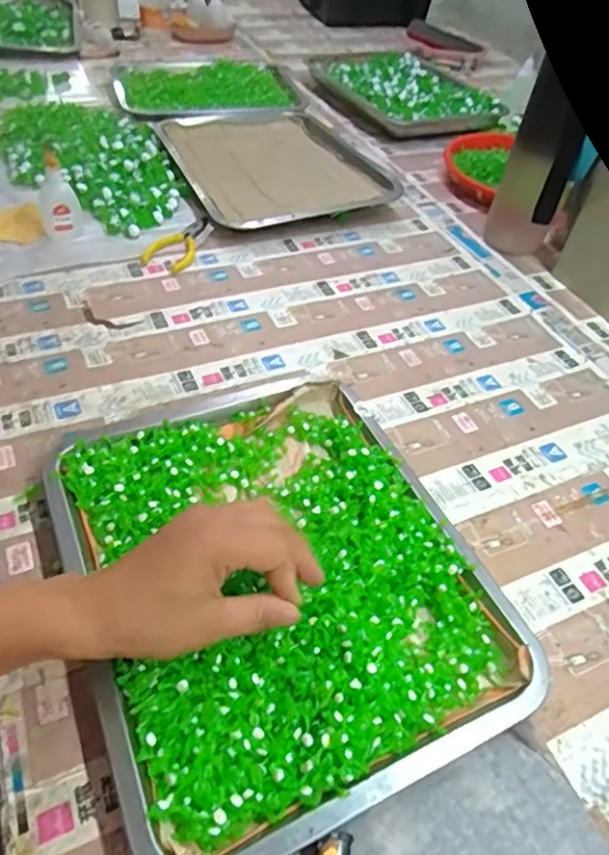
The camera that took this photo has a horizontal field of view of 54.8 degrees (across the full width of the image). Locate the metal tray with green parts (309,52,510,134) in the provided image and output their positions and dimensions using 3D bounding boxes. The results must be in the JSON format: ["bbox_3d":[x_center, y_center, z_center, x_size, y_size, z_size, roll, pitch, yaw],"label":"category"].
[{"bbox_3d":[0.168,-0.625,1.079,0.240,0.043,0.350,-15,52,-20],"label":"metal tray with green parts"}]

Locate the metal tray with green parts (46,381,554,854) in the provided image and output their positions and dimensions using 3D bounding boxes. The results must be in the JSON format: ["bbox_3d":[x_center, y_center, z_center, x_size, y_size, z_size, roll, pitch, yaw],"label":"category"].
[{"bbox_3d":[-0.019,0.095,0.401,0.258,0.022,0.297,-18,52,-21],"label":"metal tray with green parts"}]

